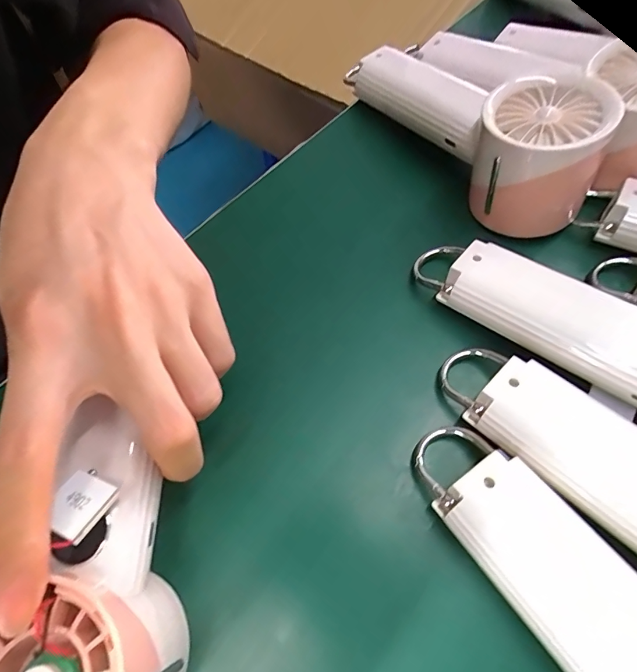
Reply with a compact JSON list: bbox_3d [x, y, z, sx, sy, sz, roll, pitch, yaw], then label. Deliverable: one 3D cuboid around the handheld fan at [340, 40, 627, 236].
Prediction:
[{"bbox_3d":[0.091,-0.134,0.257,0.063,0.096,0.164,-29,65,-11],"label":"handheld fan"}]

